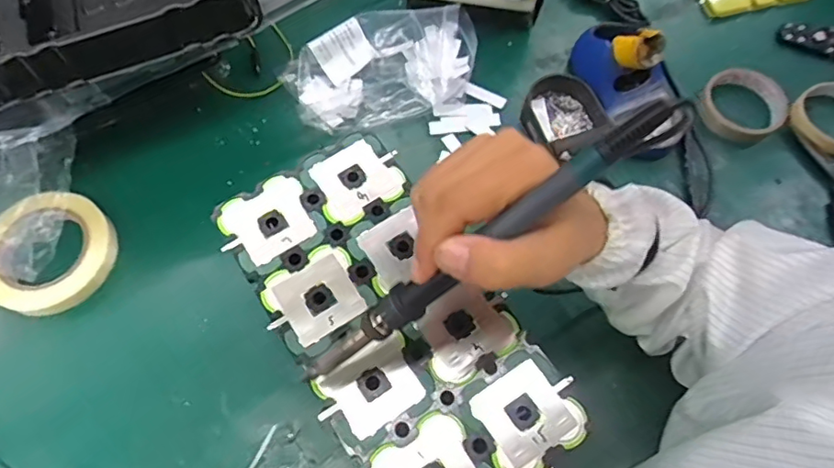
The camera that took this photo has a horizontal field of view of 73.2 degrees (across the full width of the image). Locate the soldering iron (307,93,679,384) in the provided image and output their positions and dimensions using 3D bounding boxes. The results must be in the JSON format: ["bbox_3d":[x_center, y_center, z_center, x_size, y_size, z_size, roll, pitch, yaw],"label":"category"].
[{"bbox_3d":[0.022,0.014,0.277,0.227,0.014,0.016,-39,69,24],"label":"soldering iron"}]

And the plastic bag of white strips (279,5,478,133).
[{"bbox_3d":[-0.036,-0.184,0.610,0.210,0.056,0.115,-15,68,-7],"label":"plastic bag of white strips"}]

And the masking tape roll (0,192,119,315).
[{"bbox_3d":[-0.352,0.016,0.533,0.105,0.030,0.116,29,70,11],"label":"masking tape roll"}]

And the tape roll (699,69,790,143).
[{"bbox_3d":[0.363,-0.143,0.622,0.090,0.030,0.088,0,67,-1],"label":"tape roll"}]

